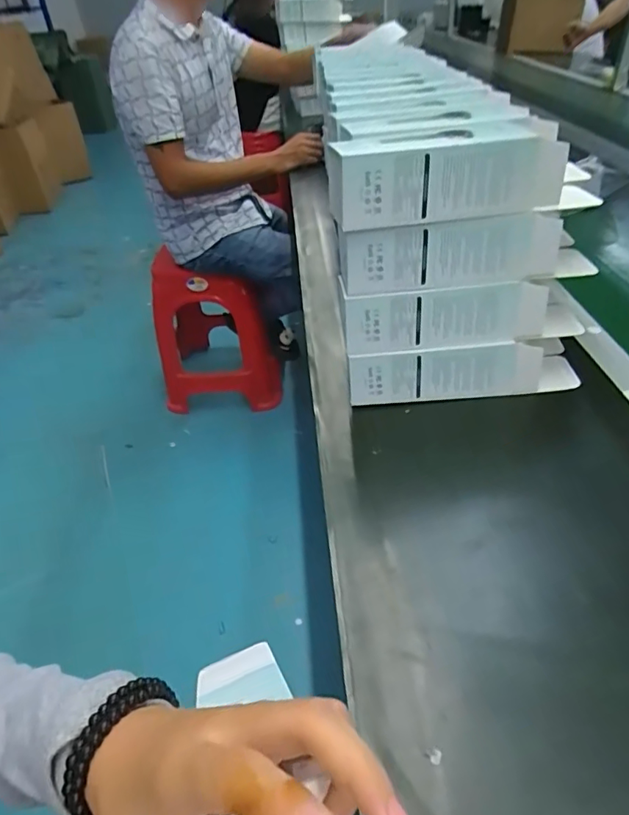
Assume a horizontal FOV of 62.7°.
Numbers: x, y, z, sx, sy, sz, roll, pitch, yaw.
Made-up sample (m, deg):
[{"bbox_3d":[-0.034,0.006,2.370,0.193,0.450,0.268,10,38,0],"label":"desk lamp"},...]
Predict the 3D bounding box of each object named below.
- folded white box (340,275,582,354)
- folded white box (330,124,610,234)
[{"bbox_3d":[0.142,-0.096,0.498,0.231,0.056,0.049,-5,40,-1],"label":"folded white box"},{"bbox_3d":[0.120,-0.199,0.432,0.215,0.066,0.051,-7,40,-4],"label":"folded white box"}]

